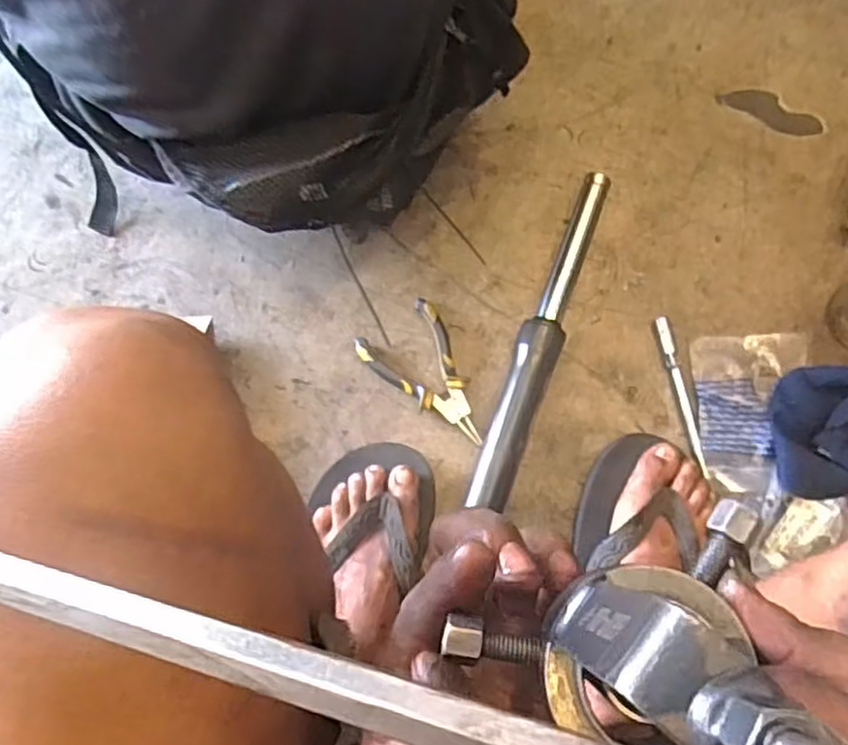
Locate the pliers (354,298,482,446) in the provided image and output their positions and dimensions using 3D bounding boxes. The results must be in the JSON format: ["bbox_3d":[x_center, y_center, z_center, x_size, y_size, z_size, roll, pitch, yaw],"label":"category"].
[{"bbox_3d":[0.007,0.006,0.644,0.078,0.020,0.135,-35,78,-7],"label":"pliers"}]

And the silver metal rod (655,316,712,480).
[{"bbox_3d":[0.234,0.021,0.635,0.013,0.014,0.148,-11,76,-2],"label":"silver metal rod"}]

